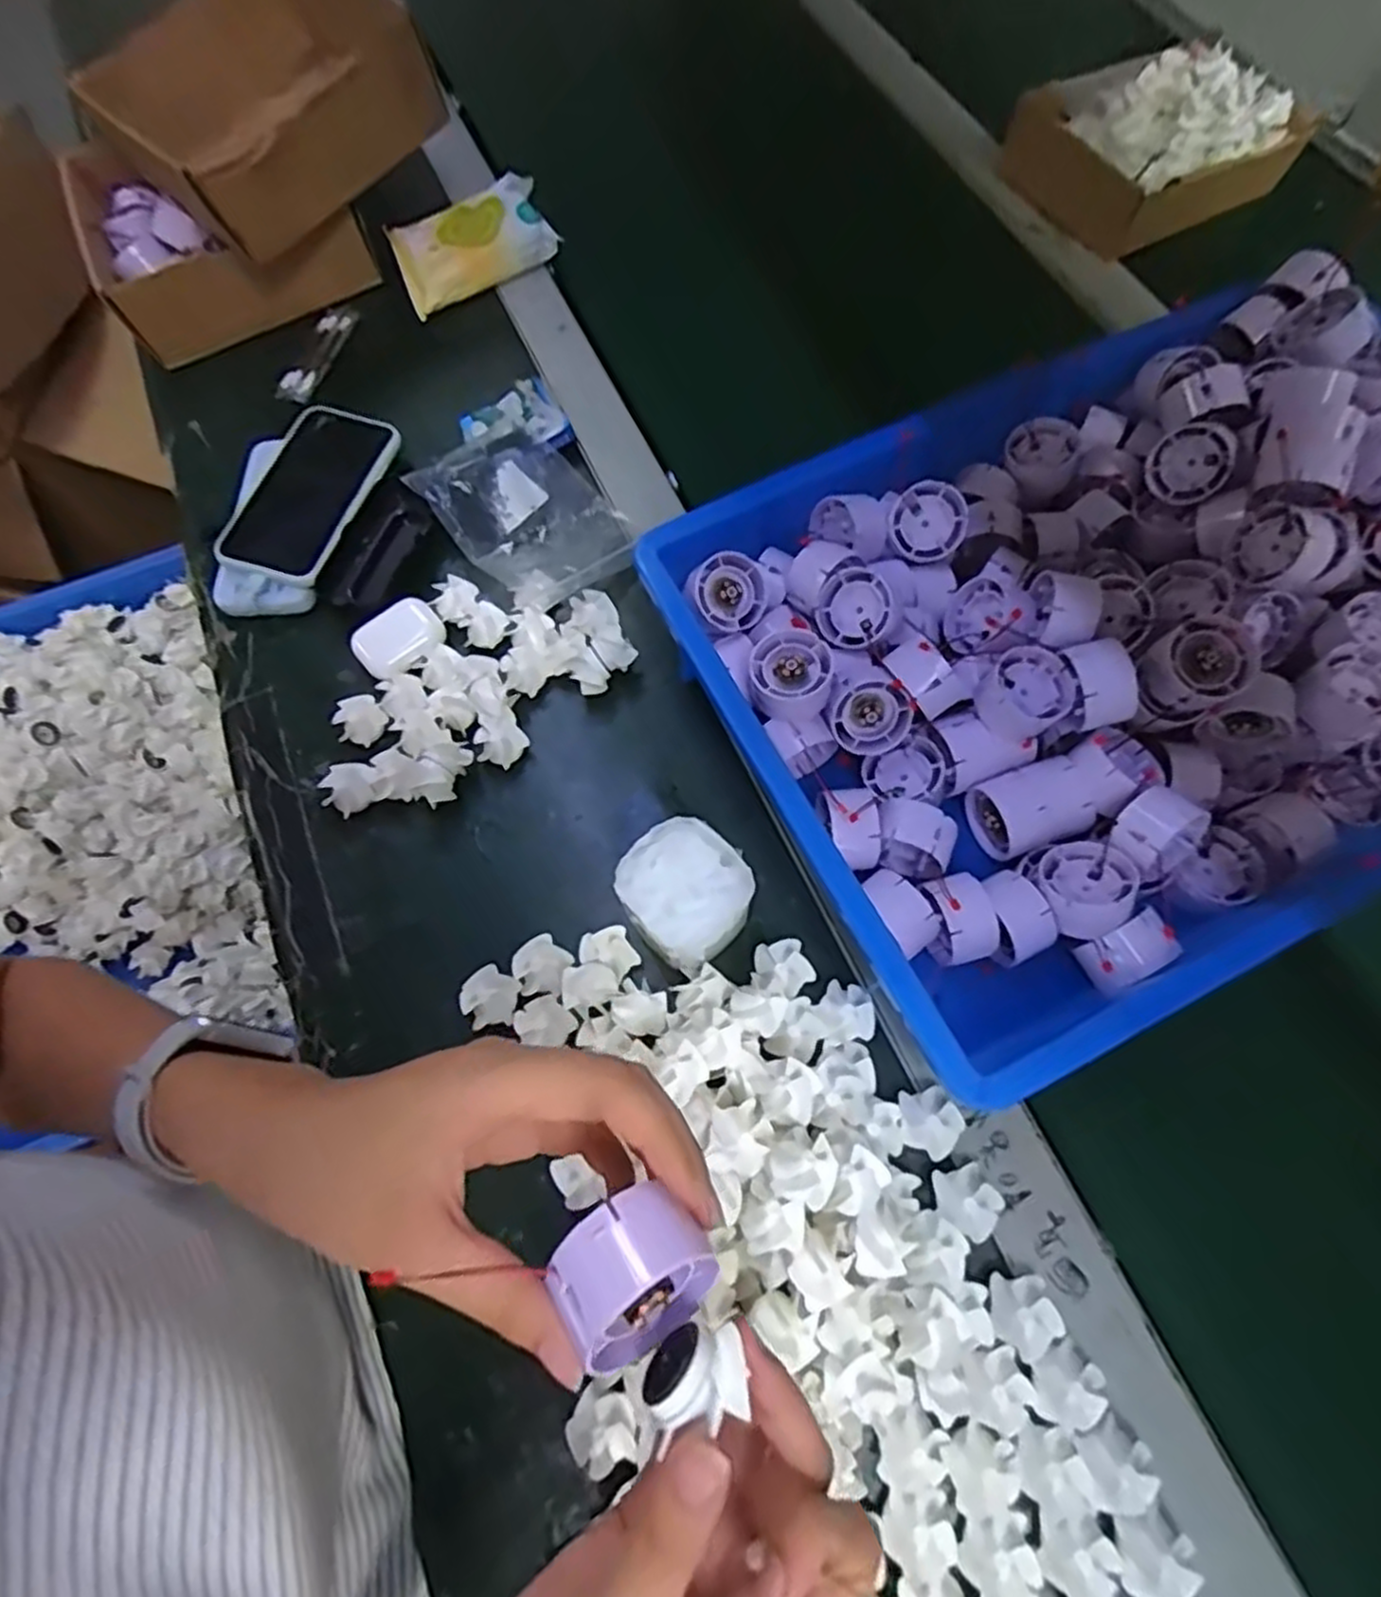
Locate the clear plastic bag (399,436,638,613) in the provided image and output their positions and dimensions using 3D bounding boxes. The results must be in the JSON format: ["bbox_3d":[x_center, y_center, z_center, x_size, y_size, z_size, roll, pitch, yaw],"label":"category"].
[{"bbox_3d":[-0.114,-0.208,0.538,0.145,0.021,0.105,43,75,16],"label":"clear plastic bag"}]

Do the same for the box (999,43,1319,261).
[{"bbox_3d":[0.408,-0.588,0.672,0.220,0.079,0.163,-31,71,-10],"label":"box"}]

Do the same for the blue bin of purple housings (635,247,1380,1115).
[{"bbox_3d":[0.274,-0.109,0.461,0.513,0.092,0.371,-26,70,-9],"label":"blue bin of purple housings"}]

